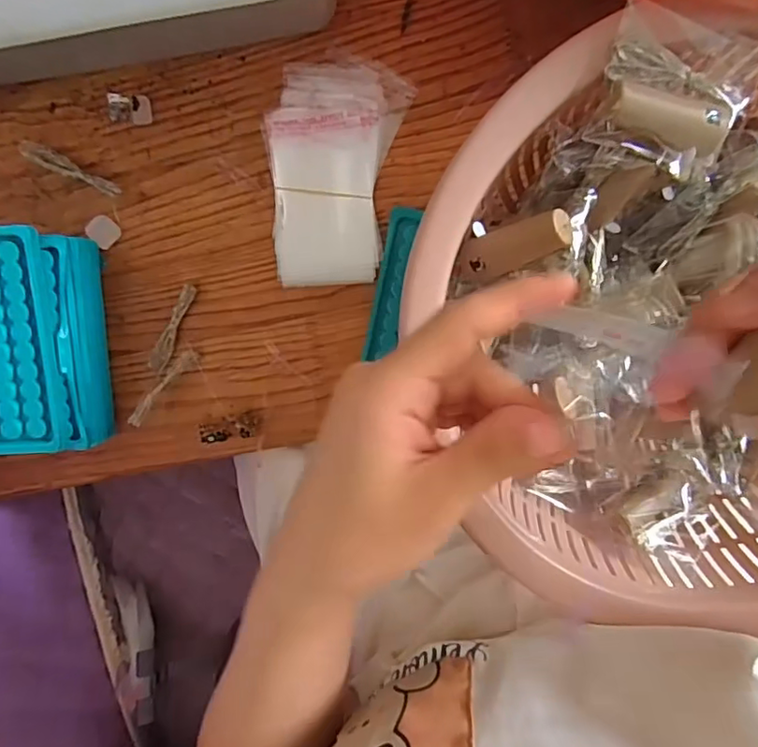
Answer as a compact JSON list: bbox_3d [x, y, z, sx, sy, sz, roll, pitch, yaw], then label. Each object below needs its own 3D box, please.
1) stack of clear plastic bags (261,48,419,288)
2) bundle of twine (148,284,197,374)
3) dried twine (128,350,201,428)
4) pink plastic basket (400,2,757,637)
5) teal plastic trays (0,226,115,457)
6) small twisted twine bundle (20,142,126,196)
[{"bbox_3d":[-0.025,-0.126,0.357,0.084,0.012,0.136,-1,99,3],"label":"stack of clear plastic bags"},{"bbox_3d":[-0.136,-0.029,0.378,0.013,0.010,0.061,30,99,-2],"label":"bundle of twine"},{"bbox_3d":[-0.141,0.009,0.372,0.012,0.007,0.060,37,72,-3],"label":"dried twine"},{"bbox_3d":[0.156,-0.017,0.280,0.268,0.081,0.282,-19,98,6],"label":"pink plastic basket"},{"bbox_3d":[-0.234,-0.019,0.360,0.105,0.059,0.132,-2,99,3],"label":"teal plastic trays"},{"bbox_3d":[-0.197,-0.131,0.363,0.067,0.013,0.010,25,99,-1],"label":"small twisted twine bundle"}]

